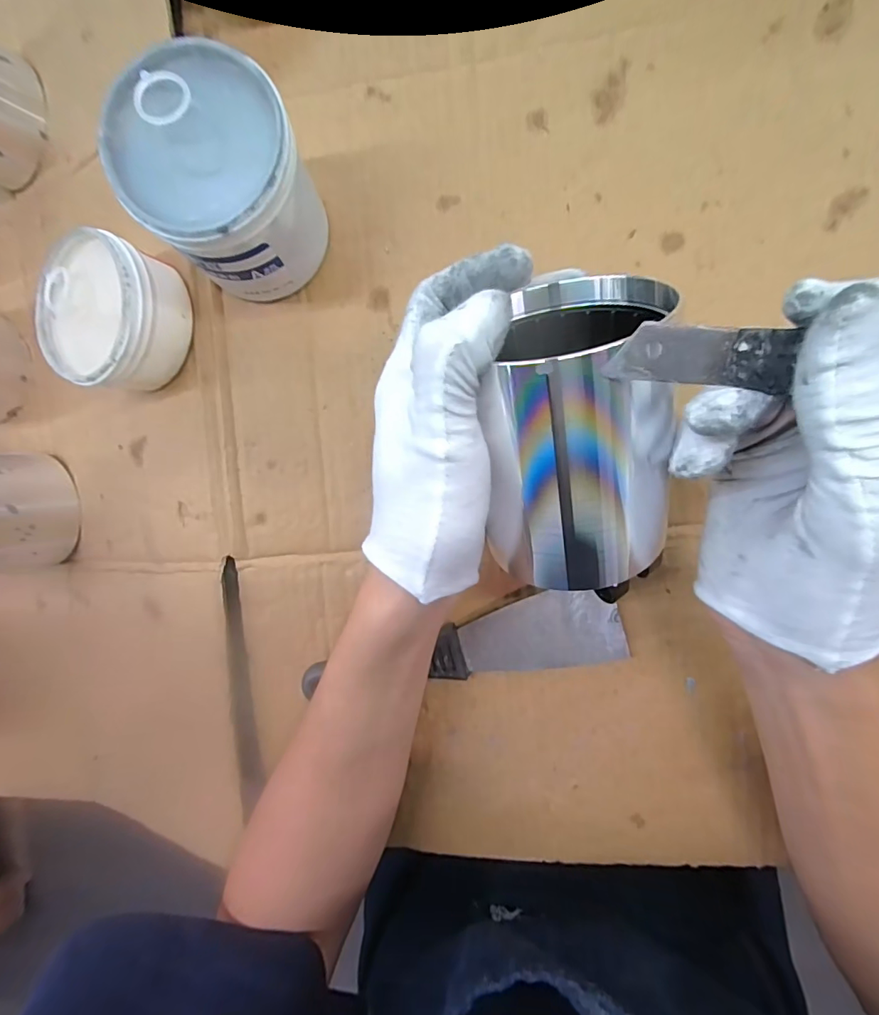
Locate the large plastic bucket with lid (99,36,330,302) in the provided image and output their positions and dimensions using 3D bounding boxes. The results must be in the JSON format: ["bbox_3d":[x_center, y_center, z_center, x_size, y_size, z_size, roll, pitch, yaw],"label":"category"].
[{"bbox_3d":[-0.104,-0.165,0.249,0.078,0.086,0.081,0,93,8],"label":"large plastic bucket with lid"}]

